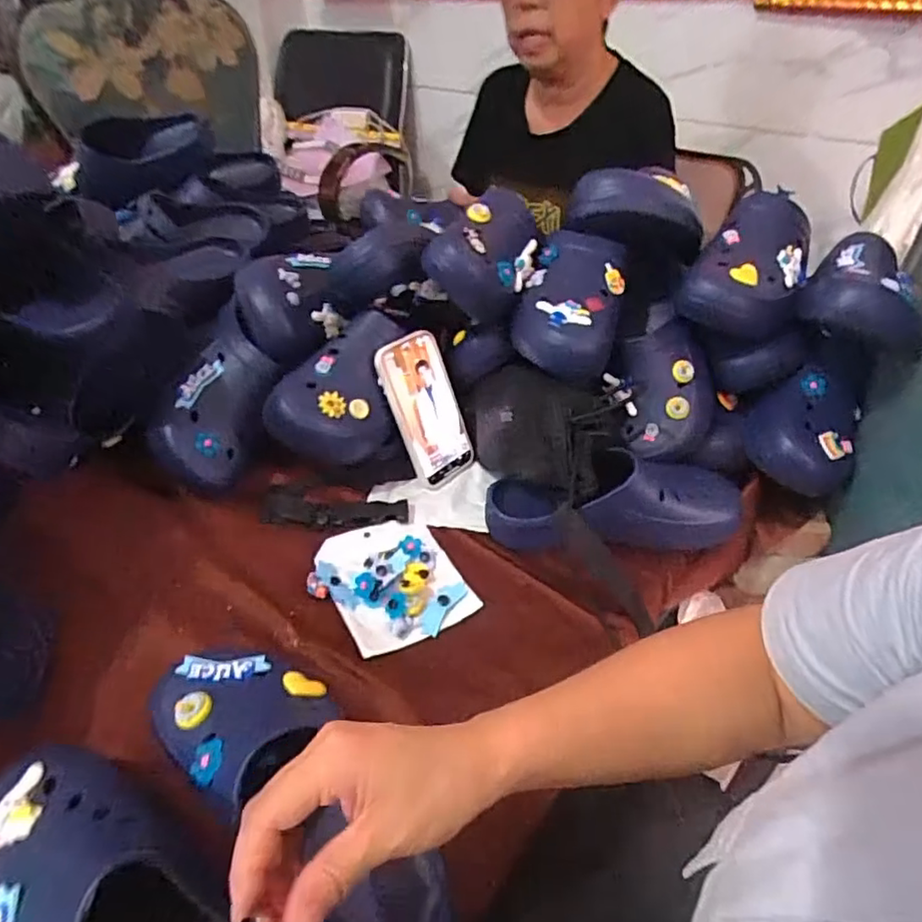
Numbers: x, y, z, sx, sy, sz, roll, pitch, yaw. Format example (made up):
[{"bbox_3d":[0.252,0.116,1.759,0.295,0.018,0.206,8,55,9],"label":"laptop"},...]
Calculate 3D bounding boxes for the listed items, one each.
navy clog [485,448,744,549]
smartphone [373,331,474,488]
[{"bbox_3d":[0.161,0.039,0.619,0.263,0.081,0.107,-5,40,-7],"label":"navy clog"},{"bbox_3d":[-0.035,-0.060,0.681,0.013,0.163,0.084,1,29,47],"label":"smartphone"}]

